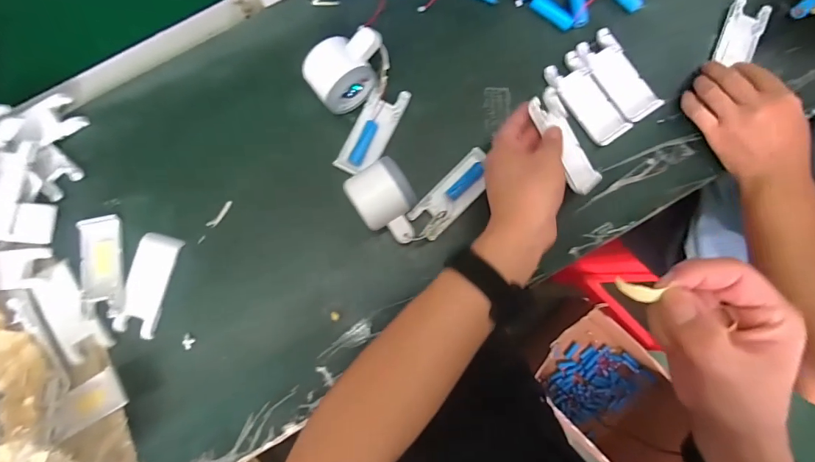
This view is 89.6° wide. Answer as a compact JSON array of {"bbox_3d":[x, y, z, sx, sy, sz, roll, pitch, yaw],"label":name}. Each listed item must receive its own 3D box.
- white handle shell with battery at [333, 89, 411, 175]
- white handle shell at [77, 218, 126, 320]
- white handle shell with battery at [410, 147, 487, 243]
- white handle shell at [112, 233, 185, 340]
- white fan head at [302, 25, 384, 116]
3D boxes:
[{"bbox_3d":[-0.039,-0.109,0.452,0.039,0.019,0.106,26,85,1],"label":"white handle shell with battery"},{"bbox_3d":[-0.309,0.036,0.414,0.038,0.013,0.101,-8,85,-2],"label":"white handle shell"},{"bbox_3d":[0.048,-0.040,0.427,0.037,0.019,0.103,43,85,3],"label":"white handle shell with battery"},{"bbox_3d":[-0.266,0.055,0.419,0.038,0.009,0.102,16,85,0],"label":"white handle shell"},{"bbox_3d":[-0.062,-0.164,0.416,0.078,0.056,0.055,-39,87,-4],"label":"white fan head"}]

